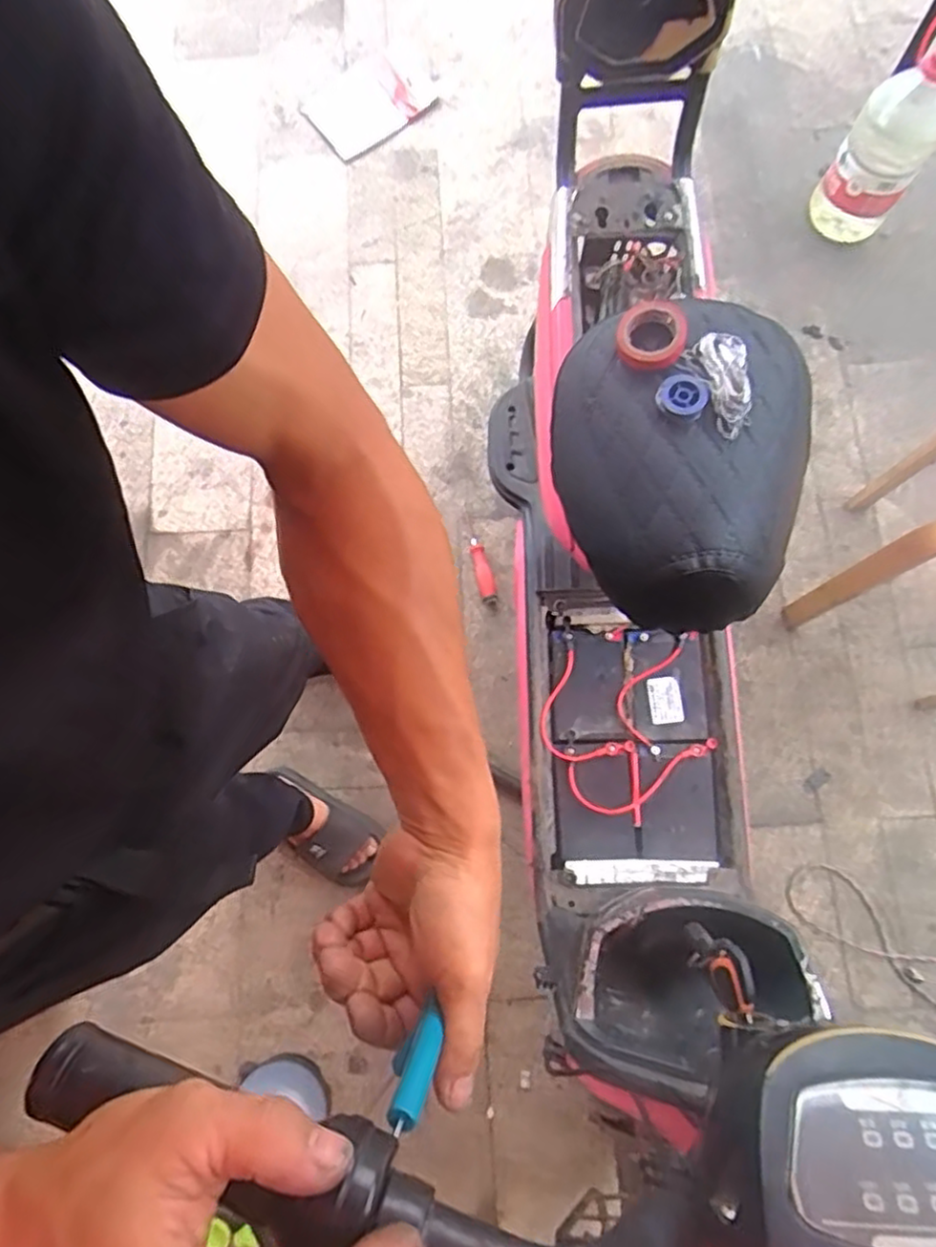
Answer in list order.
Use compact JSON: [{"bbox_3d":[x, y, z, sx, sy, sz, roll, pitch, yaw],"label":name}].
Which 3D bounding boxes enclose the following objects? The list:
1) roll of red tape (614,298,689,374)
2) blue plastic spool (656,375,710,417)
[{"bbox_3d":[0.160,-0.252,0.608,0.059,0.021,0.066,31,79,9],"label":"roll of red tape"},{"bbox_3d":[0.181,-0.192,0.592,0.038,0.013,0.035,40,80,10],"label":"blue plastic spool"}]

